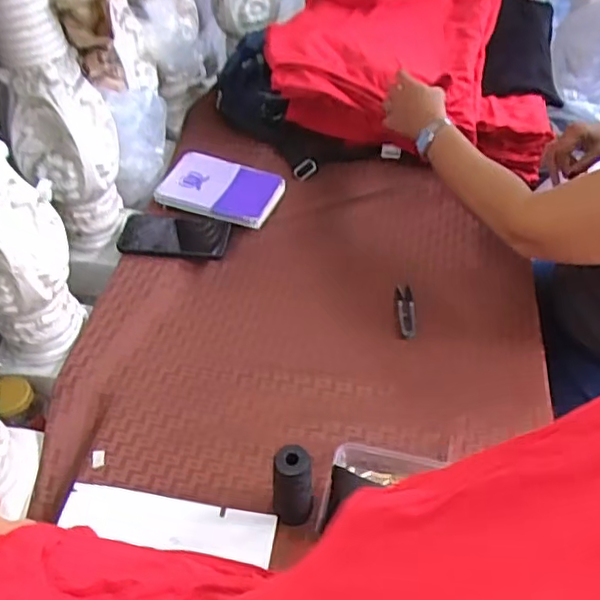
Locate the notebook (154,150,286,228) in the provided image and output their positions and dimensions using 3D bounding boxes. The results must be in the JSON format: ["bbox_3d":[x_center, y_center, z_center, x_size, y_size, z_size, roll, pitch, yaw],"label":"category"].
[{"bbox_3d":[-0.125,-0.182,0.996,0.181,0.026,0.114,20,60,7],"label":"notebook"}]

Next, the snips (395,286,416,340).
[{"bbox_3d":[0.150,0.016,0.868,0.024,0.009,0.095,1,47,-3],"label":"snips"}]

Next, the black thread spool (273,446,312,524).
[{"bbox_3d":[-0.007,0.192,0.636,0.039,0.114,0.029,2,47,4],"label":"black thread spool"}]

